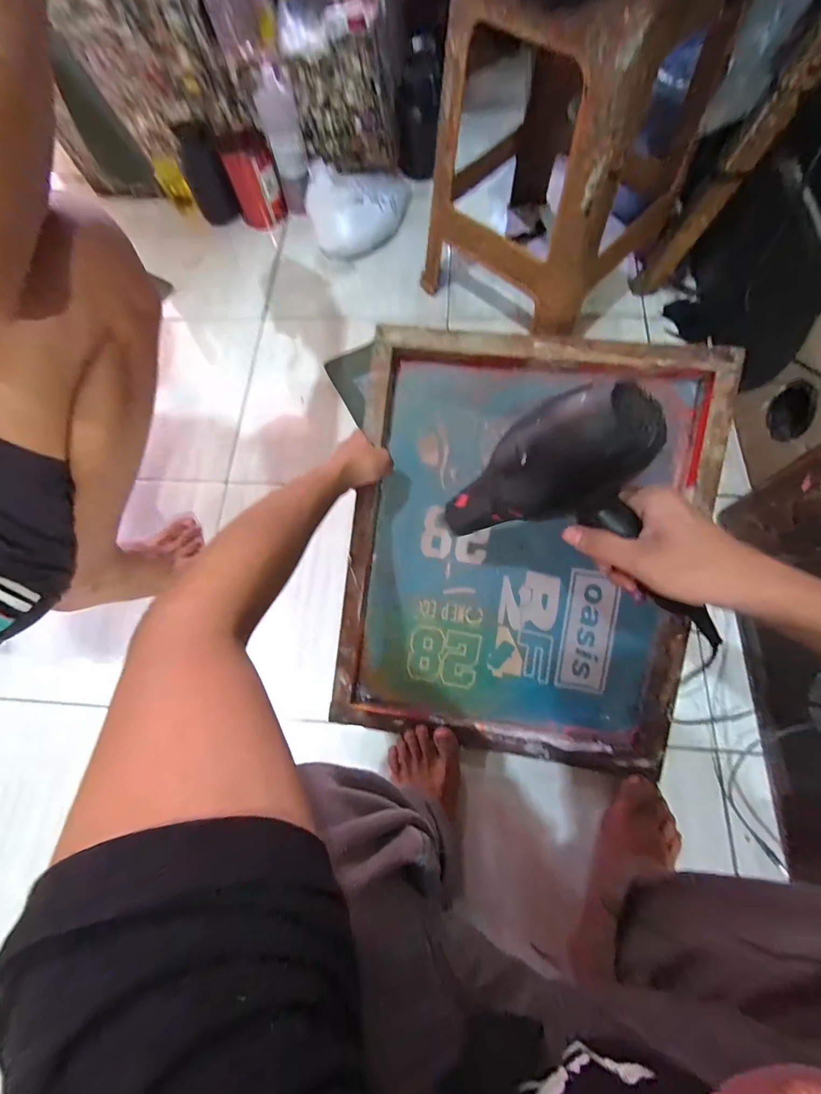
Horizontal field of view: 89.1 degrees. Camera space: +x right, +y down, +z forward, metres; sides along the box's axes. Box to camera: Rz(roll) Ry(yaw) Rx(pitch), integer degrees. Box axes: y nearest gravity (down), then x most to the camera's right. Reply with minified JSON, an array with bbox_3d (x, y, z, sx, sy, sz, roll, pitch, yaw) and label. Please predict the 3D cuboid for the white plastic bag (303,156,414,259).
[{"bbox_3d":[-0.114,-0.783,0.944,0.223,0.101,0.223,-5,70,0],"label":"white plastic bag"}]

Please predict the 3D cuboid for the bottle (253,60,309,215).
[{"bbox_3d":[-0.266,-0.861,0.910,0.079,0.219,0.069,-15,71,-3],"label":"bottle"}]

